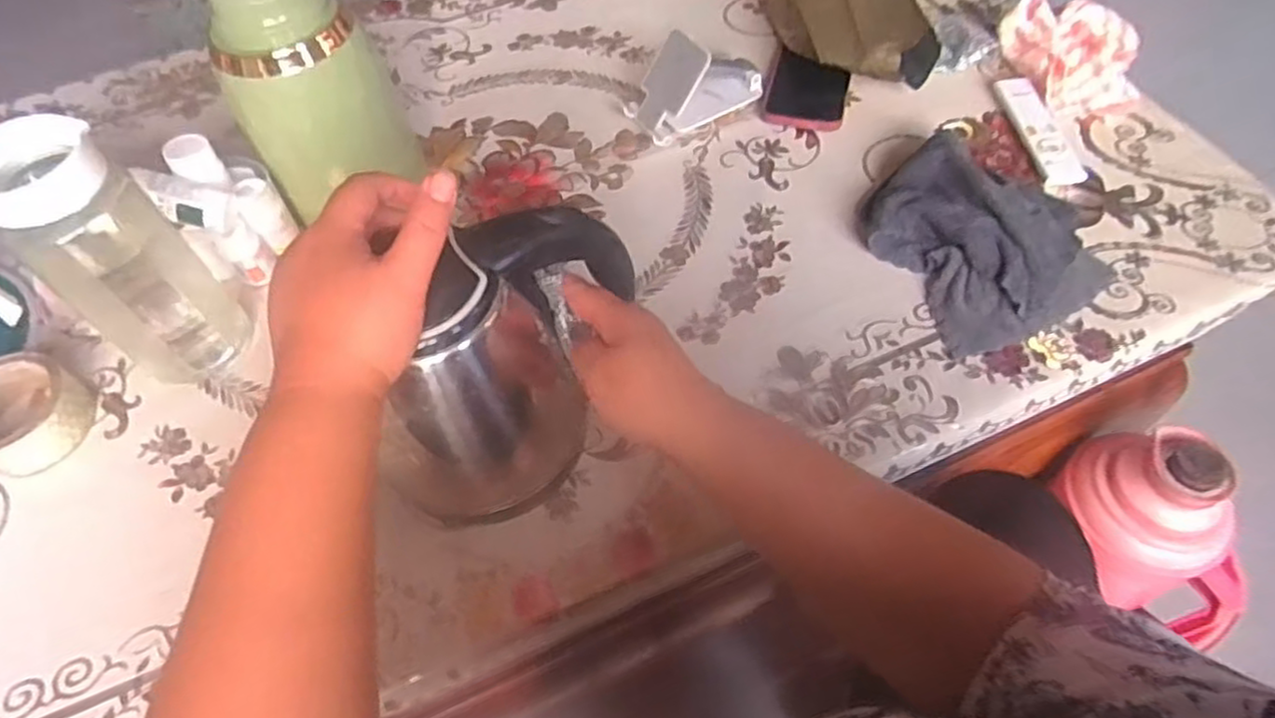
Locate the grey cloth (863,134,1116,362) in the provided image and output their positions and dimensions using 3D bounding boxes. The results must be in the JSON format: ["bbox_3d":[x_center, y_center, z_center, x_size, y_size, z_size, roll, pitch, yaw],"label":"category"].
[{"bbox_3d":[0.300,-0.113,0.623,0.177,0.046,0.191,-22,58,-10],"label":"grey cloth"}]

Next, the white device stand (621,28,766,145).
[{"bbox_3d":[0.061,-0.282,0.718,0.140,0.074,0.065,-28,60,-14],"label":"white device stand"}]

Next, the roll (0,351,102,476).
[{"bbox_3d":[-0.477,0.039,0.561,0.096,0.044,0.082,27,63,19],"label":"roll"}]

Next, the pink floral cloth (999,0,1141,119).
[{"bbox_3d":[0.458,-0.319,0.753,0.130,0.040,0.131,-17,81,-9],"label":"pink floral cloth"}]

